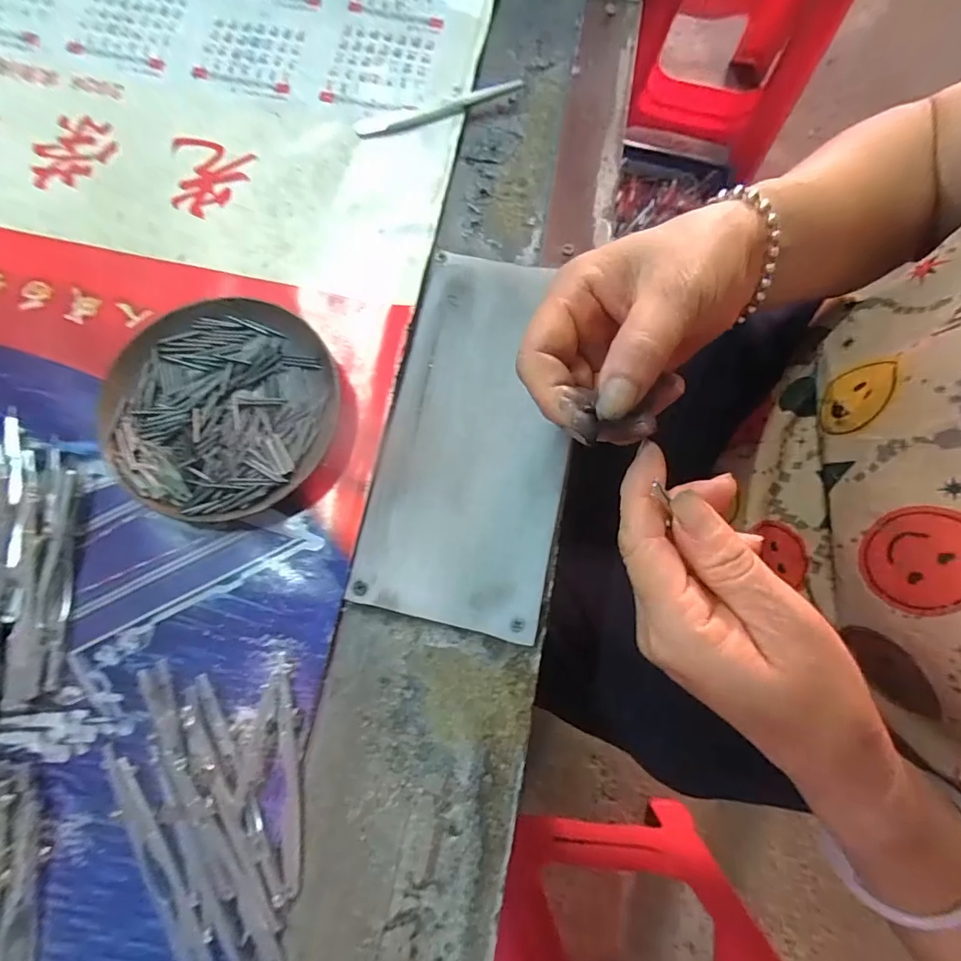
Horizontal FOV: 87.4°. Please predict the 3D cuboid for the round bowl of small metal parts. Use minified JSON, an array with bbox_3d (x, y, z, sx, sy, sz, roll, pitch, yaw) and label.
[{"bbox_3d":[-0.133,-0.037,0.261,0.113,0.015,0.113,0,78,-1],"label":"round bowl of small metal parts"}]

